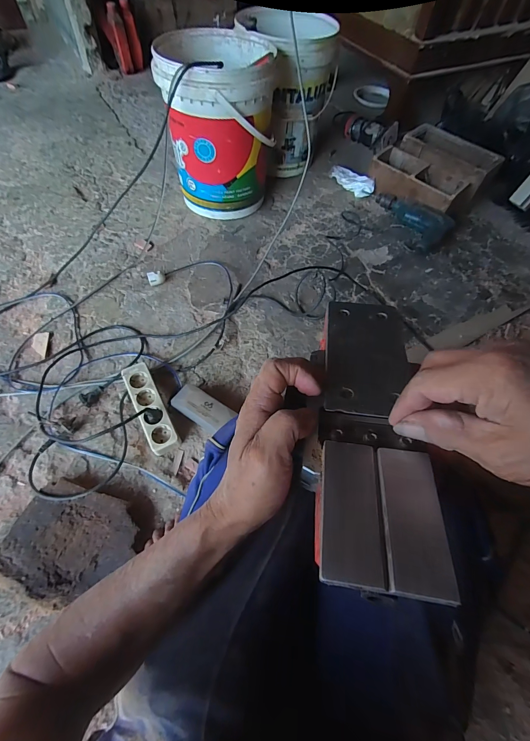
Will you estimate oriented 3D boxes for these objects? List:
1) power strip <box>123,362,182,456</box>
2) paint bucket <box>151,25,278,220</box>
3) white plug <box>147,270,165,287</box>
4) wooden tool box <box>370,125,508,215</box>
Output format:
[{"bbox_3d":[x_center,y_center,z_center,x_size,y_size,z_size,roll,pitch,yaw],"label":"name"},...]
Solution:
[{"bbox_3d":[-0.243,0.078,0.695,0.060,0.050,0.204,-26,64,-16],"label":"power strip"},{"bbox_3d":[-0.126,-0.694,0.957,0.285,0.366,0.325,-2,60,-3],"label":"paint bucket"},{"bbox_3d":[-0.294,-0.249,0.888,0.043,0.035,0.024,-15,62,-11],"label":"white plug"},{"bbox_3d":[0.546,-0.659,1.094,0.286,0.143,0.331,-39,68,-21],"label":"wooden tool box"}]

